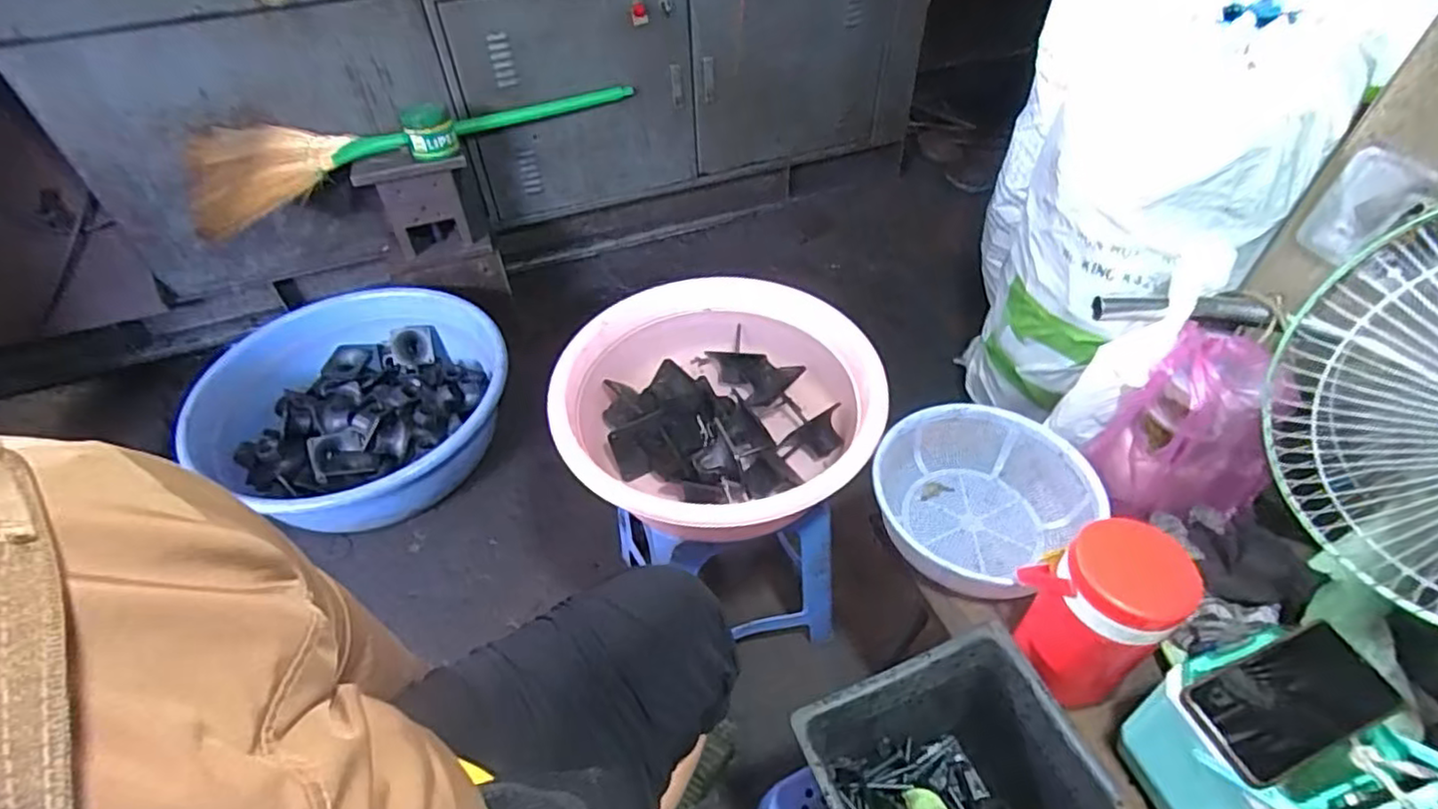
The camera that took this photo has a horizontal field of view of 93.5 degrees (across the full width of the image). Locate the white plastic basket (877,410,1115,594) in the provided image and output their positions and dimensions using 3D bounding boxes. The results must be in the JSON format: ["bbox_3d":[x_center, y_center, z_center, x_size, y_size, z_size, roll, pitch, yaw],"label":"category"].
[{"bbox_3d":[0.326,0.118,0.867,0.270,0.091,0.236,-24,52,-20],"label":"white plastic basket"}]

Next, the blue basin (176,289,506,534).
[{"bbox_3d":[-0.776,-0.007,1.502,0.635,0.179,0.619,0,48,0],"label":"blue basin"}]

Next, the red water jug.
[{"bbox_3d":[0.366,0.202,0.673,0.092,0.188,0.128,-33,55,-26],"label":"red water jug"}]

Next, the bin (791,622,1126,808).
[{"bbox_3d":[0.227,0.409,0.681,0.245,0.227,0.235,-16,49,-14],"label":"bin"}]

